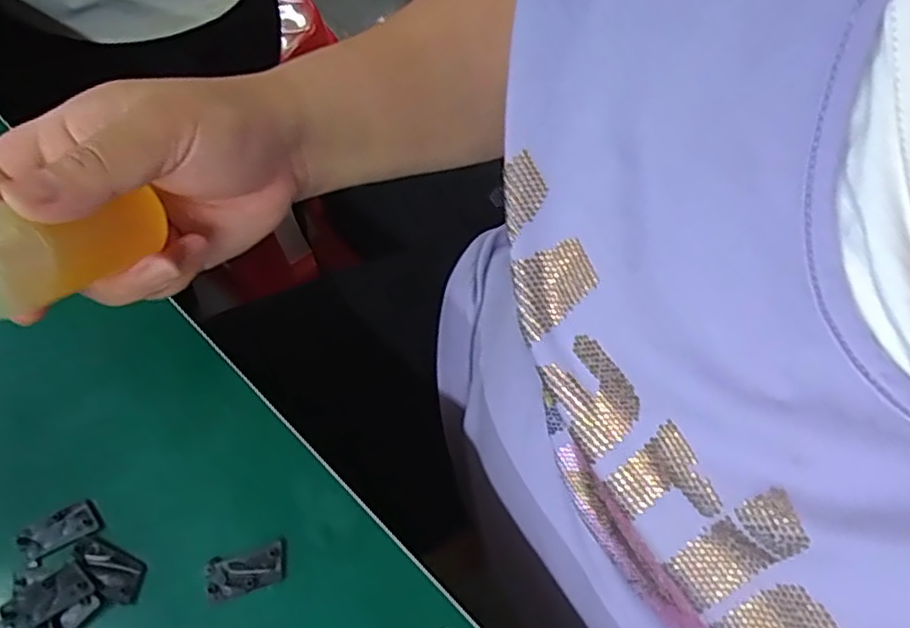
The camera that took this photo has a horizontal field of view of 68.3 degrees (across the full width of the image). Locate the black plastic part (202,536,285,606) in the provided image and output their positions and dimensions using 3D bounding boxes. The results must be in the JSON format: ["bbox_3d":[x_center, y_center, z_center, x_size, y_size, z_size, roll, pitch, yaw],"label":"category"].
[{"bbox_3d":[-0.090,0.110,0.288,0.035,0.004,0.018,-16,63,-6],"label":"black plastic part"}]

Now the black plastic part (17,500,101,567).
[{"bbox_3d":[-0.177,0.097,0.299,0.033,0.004,0.018,-30,65,-13],"label":"black plastic part"}]

